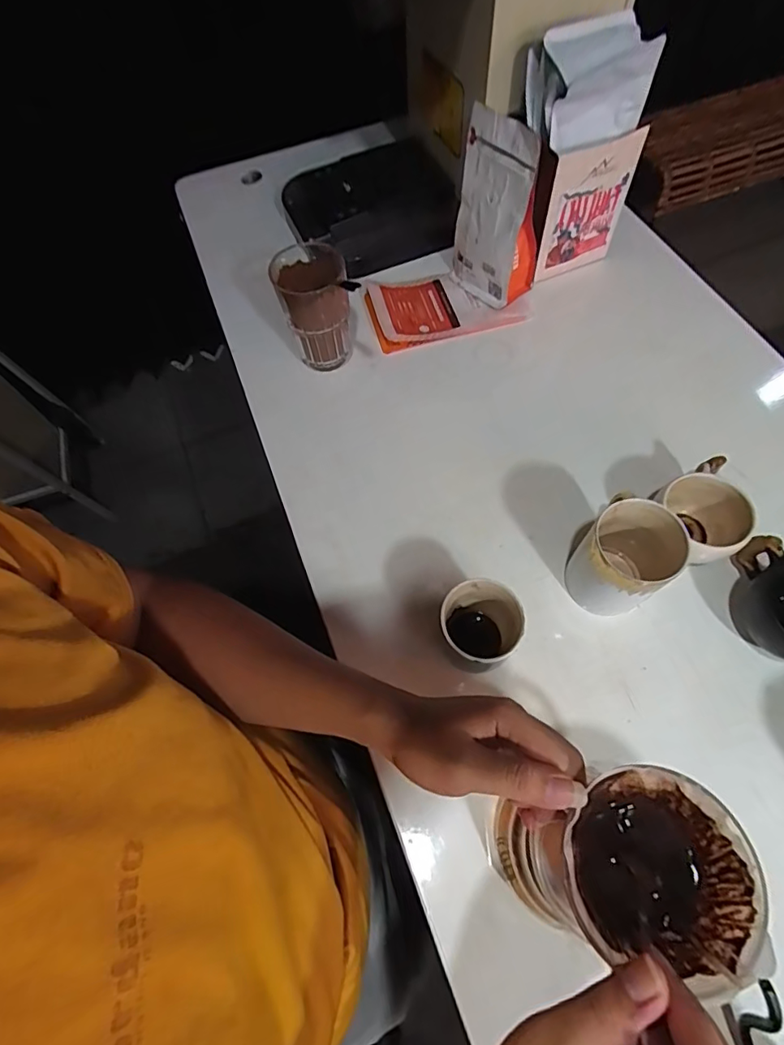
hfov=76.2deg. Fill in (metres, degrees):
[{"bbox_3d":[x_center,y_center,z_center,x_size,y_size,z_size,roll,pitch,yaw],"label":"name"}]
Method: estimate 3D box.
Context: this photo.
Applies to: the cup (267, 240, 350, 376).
[{"bbox_3d":[-0.083,-0.240,0.567,0.071,0.136,0.085,-8,64,0],"label":"cup"}]

